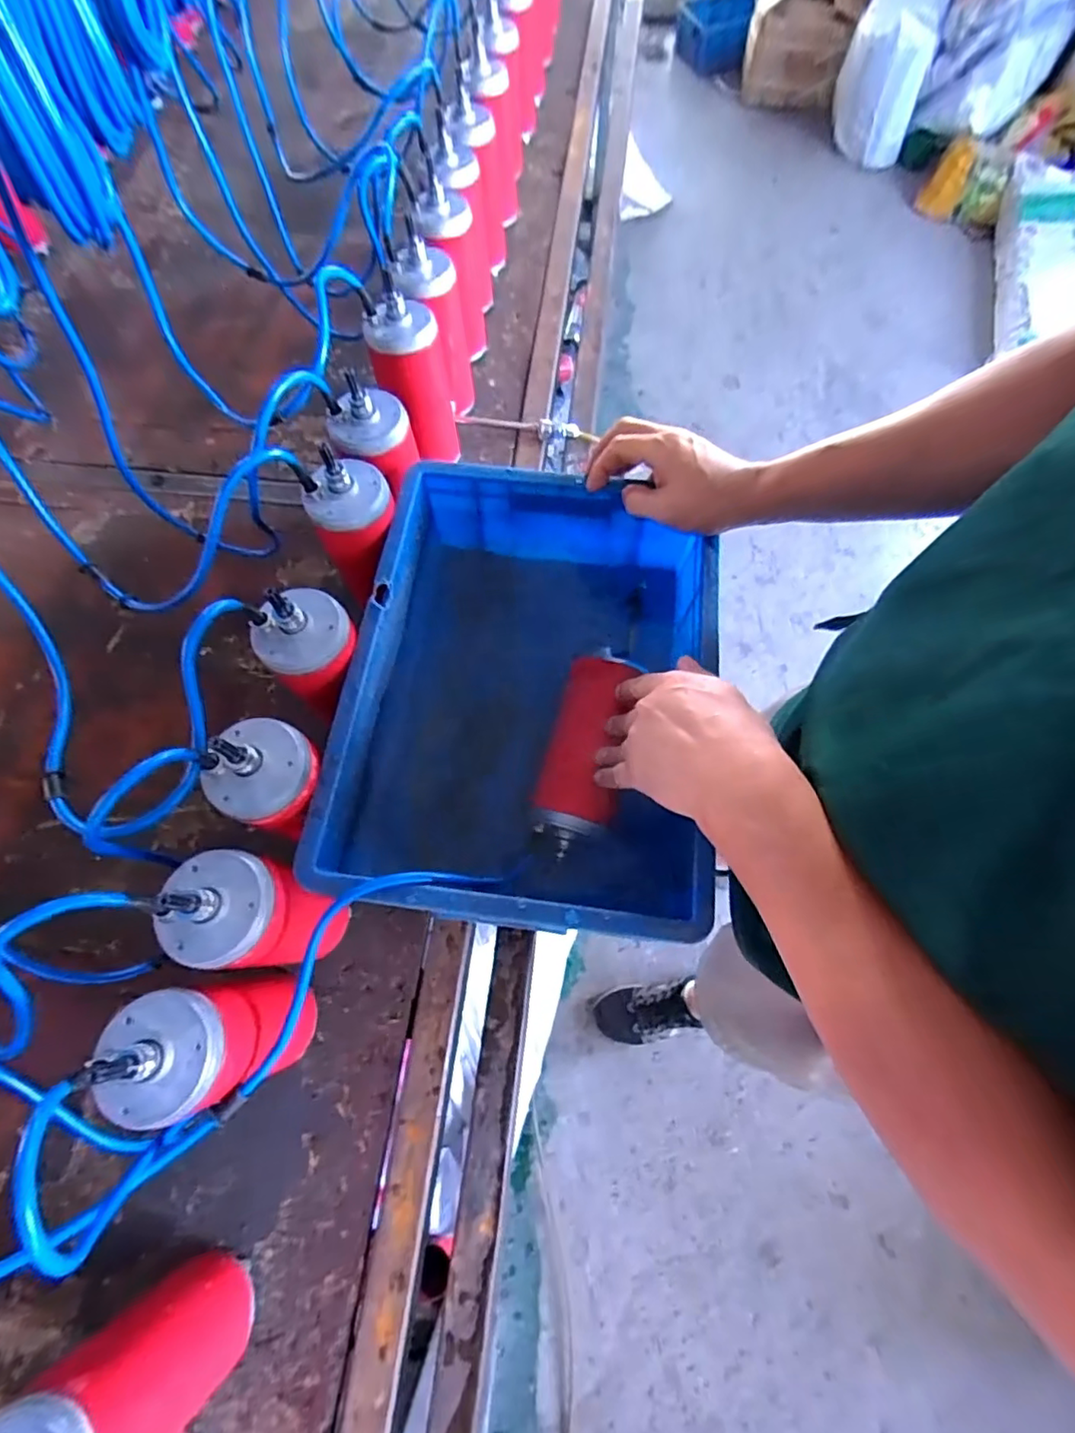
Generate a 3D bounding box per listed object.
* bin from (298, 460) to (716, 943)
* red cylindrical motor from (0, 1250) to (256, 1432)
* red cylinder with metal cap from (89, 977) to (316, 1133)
[{"bbox_3d":[-0.005,-0.023,0.520,0.290,0.117,0.390,7,67,2],"label":"bin"},{"bbox_3d":[-0.246,0.405,0.351,0.077,0.198,0.078,0,69,1],"label":"red cylindrical motor"},{"bbox_3d":[-0.217,0.231,0.418,0.089,0.195,0.073,-7,69,-2],"label":"red cylinder with metal cap"}]

